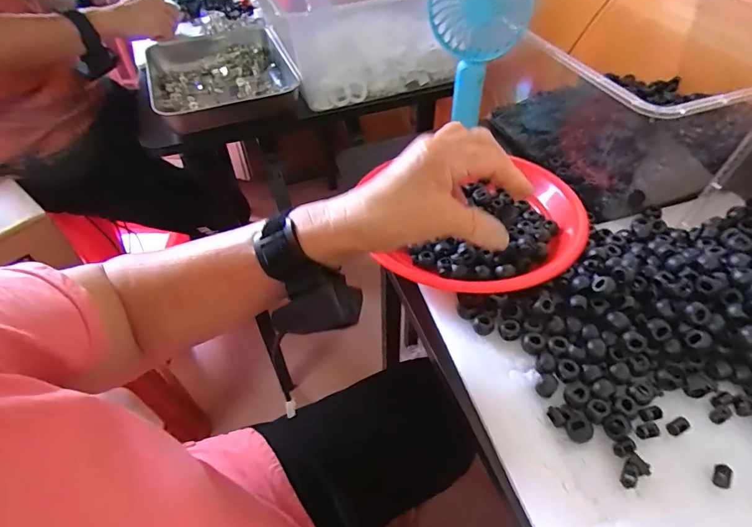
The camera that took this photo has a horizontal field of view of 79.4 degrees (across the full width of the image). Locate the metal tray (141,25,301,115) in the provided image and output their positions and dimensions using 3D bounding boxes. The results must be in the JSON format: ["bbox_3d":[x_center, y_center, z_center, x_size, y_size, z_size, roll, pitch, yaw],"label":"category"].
[{"bbox_3d":[-0.256,-0.315,0.734,0.226,0.057,0.195,-22,50,-17],"label":"metal tray"}]

